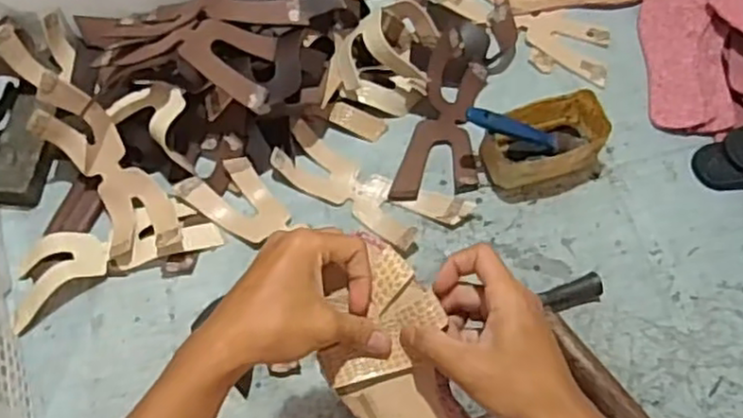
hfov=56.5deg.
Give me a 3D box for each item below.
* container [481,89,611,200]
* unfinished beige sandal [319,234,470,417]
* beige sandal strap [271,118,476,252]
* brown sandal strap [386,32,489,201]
[{"bbox_3d":[0.191,-0.069,0.764,0.128,0.060,0.084,-16,64,-9],"label":"container"},{"bbox_3d":[0.033,0.139,0.472,0.084,0.025,0.225,-27,89,-13],"label":"unfinished beige sandal"},{"bbox_3d":[-0.005,-0.025,0.761,0.215,0.022,0.081,31,66,14],"label":"beige sandal strap"},{"bbox_3d":[0.092,-0.101,0.779,0.086,0.044,0.204,16,63,7],"label":"brown sandal strap"}]

